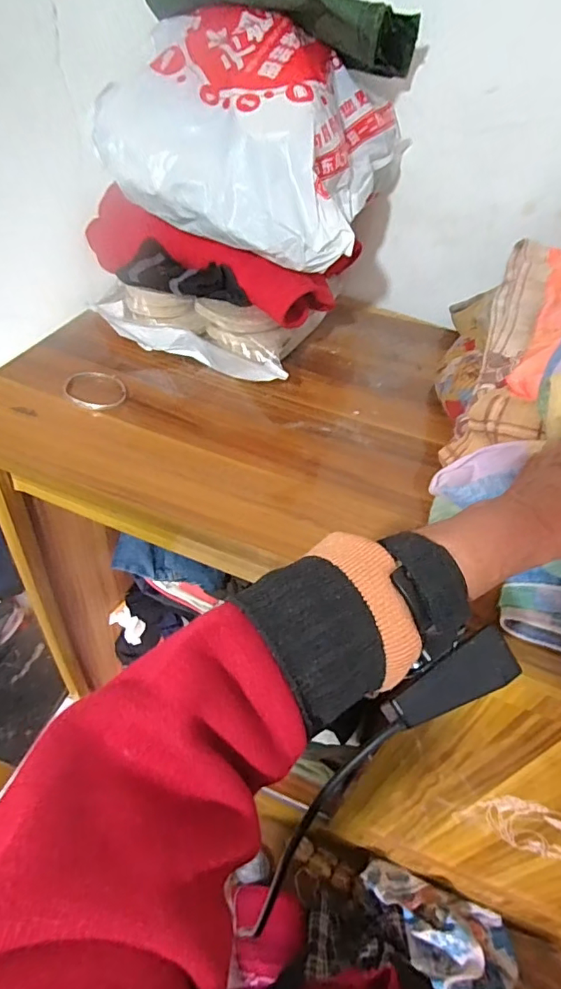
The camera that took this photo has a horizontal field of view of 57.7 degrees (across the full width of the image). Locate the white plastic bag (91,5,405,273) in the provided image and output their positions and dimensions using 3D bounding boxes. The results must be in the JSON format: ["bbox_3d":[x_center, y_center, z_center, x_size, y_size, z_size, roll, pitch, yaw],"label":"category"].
[{"bbox_3d":[-0.030,-0.435,0.605,0.306,0.171,0.285,17,46,10],"label":"white plastic bag"}]

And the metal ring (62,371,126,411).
[{"bbox_3d":[-0.212,-0.120,0.585,0.066,0.009,0.077,-13,48,-18],"label":"metal ring"}]

